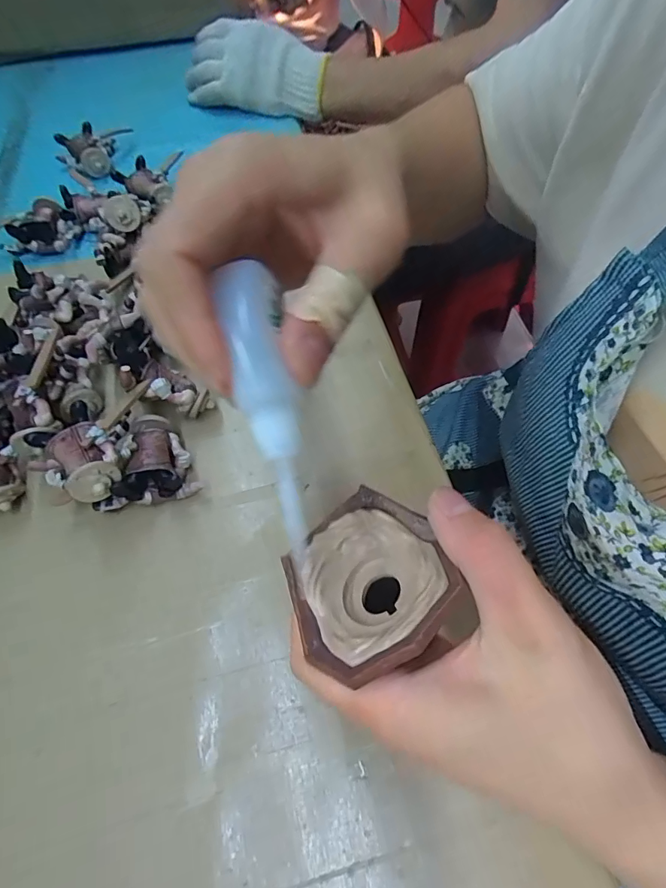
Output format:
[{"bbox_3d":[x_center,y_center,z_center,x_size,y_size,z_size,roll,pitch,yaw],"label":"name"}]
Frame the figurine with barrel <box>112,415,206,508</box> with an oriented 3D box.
[{"bbox_3d":[-0.113,0.013,0.281,0.043,0.029,0.055,-27,62,-13],"label":"figurine with barrel"}]

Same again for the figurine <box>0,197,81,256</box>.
[{"bbox_3d":[-0.270,-0.187,0.404,0.078,0.028,0.044,-39,65,-19],"label":"figurine"}]

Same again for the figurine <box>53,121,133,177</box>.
[{"bbox_3d":[-0.248,-0.308,0.475,0.078,0.036,0.049,-24,60,-11],"label":"figurine"}]

